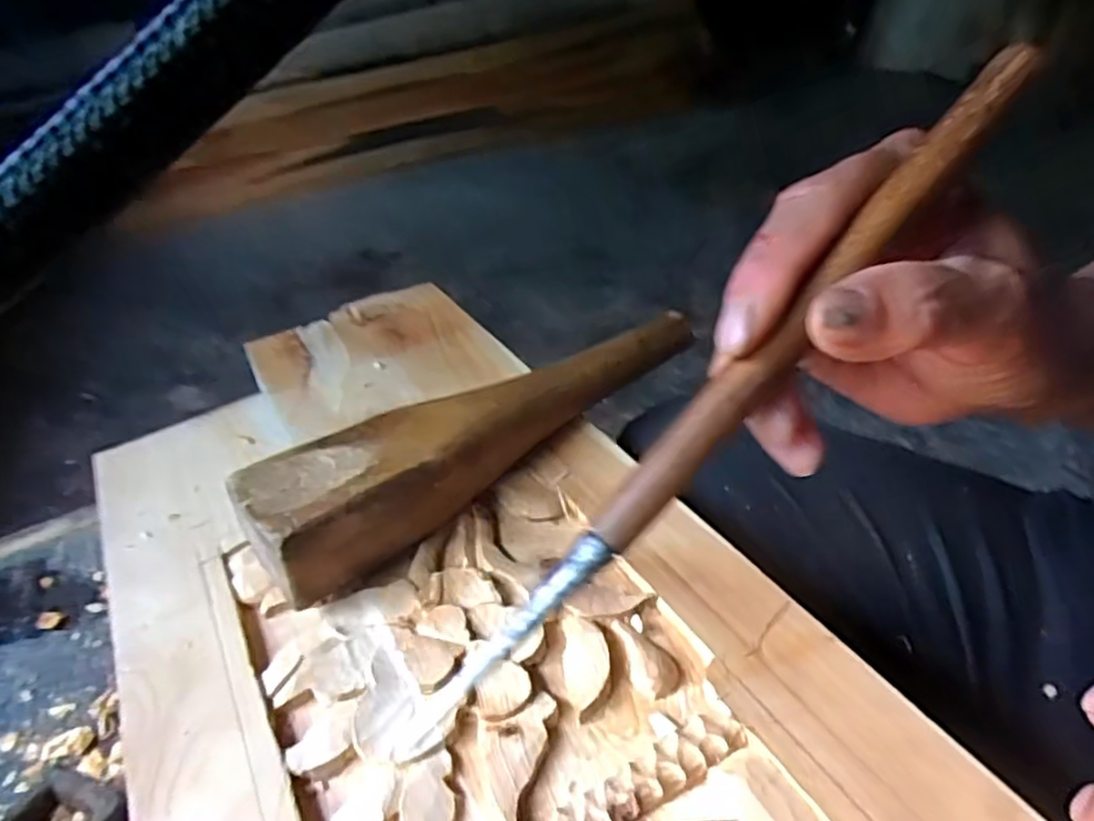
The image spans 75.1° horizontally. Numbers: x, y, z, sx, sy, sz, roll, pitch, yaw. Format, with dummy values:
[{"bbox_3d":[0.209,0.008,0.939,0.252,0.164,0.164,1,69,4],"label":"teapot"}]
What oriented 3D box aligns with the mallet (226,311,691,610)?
[{"bbox_3d":[-0.026,0.004,0.383,0.275,0.047,0.064,-32,44,-31],"label":"mallet"}]

